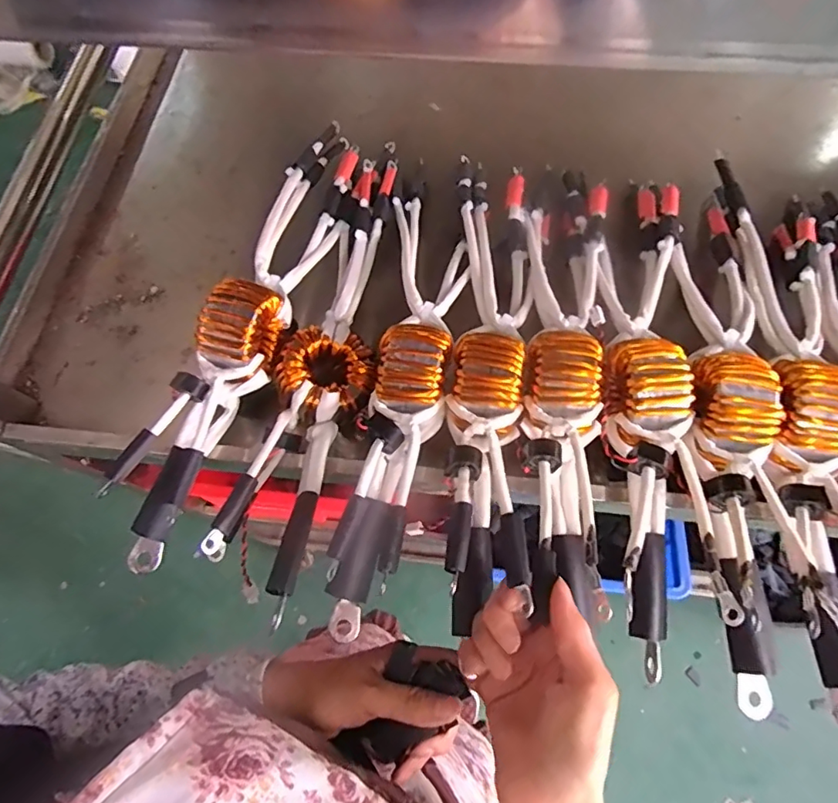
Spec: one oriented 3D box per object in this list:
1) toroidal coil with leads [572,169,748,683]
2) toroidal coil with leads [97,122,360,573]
[{"bbox_3d":[0.159,-0.010,0.390,0.061,0.077,0.357,0,68,2],"label":"toroidal coil with leads"},{"bbox_3d":[-0.132,-0.076,0.440,0.069,0.089,0.434,16,70,9],"label":"toroidal coil with leads"}]

